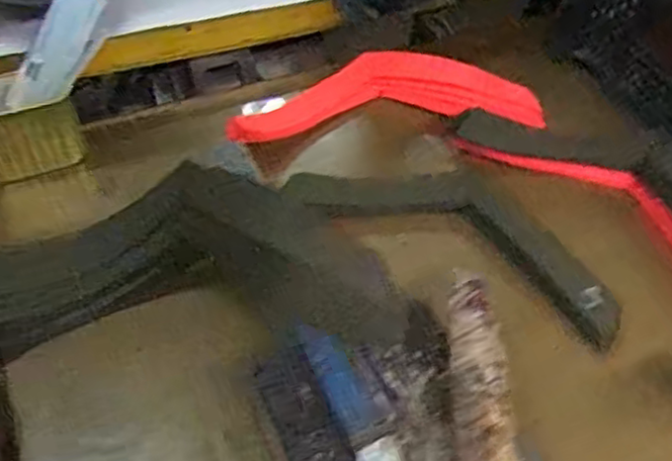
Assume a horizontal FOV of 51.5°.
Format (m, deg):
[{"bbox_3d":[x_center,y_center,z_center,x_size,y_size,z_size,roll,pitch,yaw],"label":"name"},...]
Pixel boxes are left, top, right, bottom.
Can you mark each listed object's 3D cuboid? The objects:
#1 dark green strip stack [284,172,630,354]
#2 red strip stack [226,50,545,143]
[{"bbox_3d":[0.116,-0.008,0.661,0.331,0.027,0.125,28,53,21],"label":"dark green strip stack"},{"bbox_3d":[0.051,-0.155,0.785,0.342,0.038,0.137,-6,49,-8],"label":"red strip stack"}]

